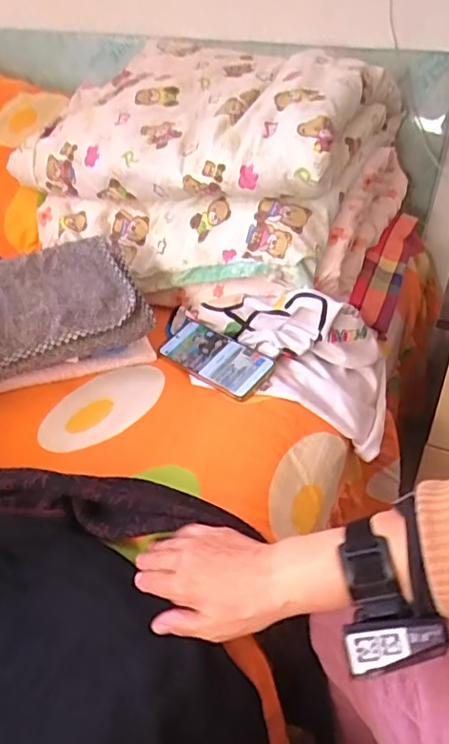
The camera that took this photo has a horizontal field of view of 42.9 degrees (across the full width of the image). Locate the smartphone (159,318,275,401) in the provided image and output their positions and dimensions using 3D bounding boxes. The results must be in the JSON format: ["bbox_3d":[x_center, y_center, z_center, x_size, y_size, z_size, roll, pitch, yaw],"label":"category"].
[{"bbox_3d":[-0.017,-0.024,0.794,0.176,0.016,0.083,29,64,35],"label":"smartphone"}]

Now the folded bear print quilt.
[{"bbox_3d":[-0.033,-0.353,0.938,0.567,0.263,0.419,16,39,21],"label":"folded bear print quilt"}]

